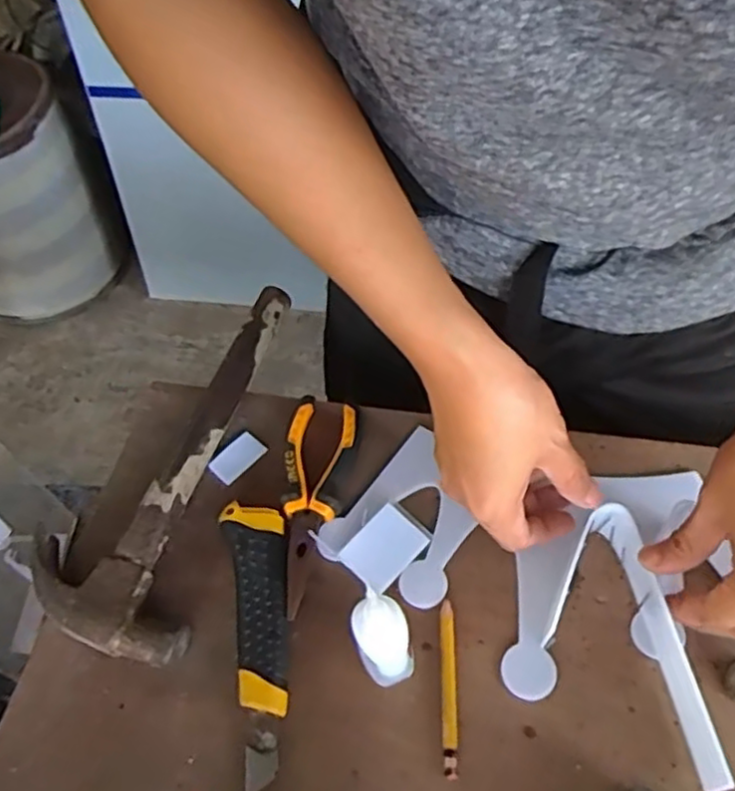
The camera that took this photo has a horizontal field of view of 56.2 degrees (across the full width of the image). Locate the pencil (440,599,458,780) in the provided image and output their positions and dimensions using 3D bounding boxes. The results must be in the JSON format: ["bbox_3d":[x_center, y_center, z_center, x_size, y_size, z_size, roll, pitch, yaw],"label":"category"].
[{"bbox_3d":[0.048,0.170,0.406,0.008,0.008,0.096,1,54,4],"label":"pencil"}]

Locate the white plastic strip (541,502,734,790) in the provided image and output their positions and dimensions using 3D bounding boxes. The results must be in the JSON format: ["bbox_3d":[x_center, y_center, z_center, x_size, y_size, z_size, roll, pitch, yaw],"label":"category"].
[{"bbox_3d":[0.144,0.143,0.392,0.066,0.049,0.152,-14,59,-6],"label":"white plastic strip"}]

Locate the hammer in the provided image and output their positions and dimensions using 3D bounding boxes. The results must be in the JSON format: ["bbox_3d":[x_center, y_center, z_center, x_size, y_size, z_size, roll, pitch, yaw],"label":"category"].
[{"bbox_3d":[-0.148,0.035,0.493,0.117,0.034,0.286,6,54,7],"label":"hammer"}]

